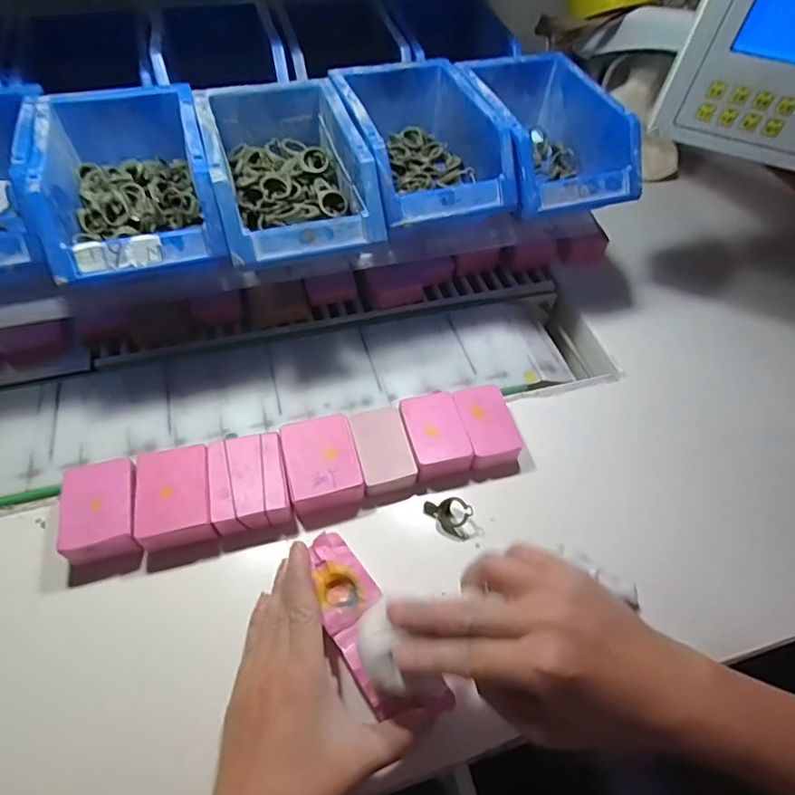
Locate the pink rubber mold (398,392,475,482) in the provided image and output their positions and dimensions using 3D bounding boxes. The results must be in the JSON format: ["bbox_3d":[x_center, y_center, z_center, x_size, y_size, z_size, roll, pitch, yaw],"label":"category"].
[{"bbox_3d":[0.034,0.033,0.445,0.049,0.026,0.071,-10,58,-12],"label":"pink rubber mold"}]

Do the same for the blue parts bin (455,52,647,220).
[{"bbox_3d":[0.139,-0.252,0.499,0.119,0.072,0.180,-16,56,-14],"label":"blue parts bin"}]

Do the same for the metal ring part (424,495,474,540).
[{"bbox_3d":[0.043,0.094,0.416,0.042,0.022,0.022,36,60,18],"label":"metal ring part"}]

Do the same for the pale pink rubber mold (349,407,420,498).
[{"bbox_3d":[-0.013,0.044,0.446,0.044,0.018,0.076,-12,58,-13],"label":"pale pink rubber mold"}]

